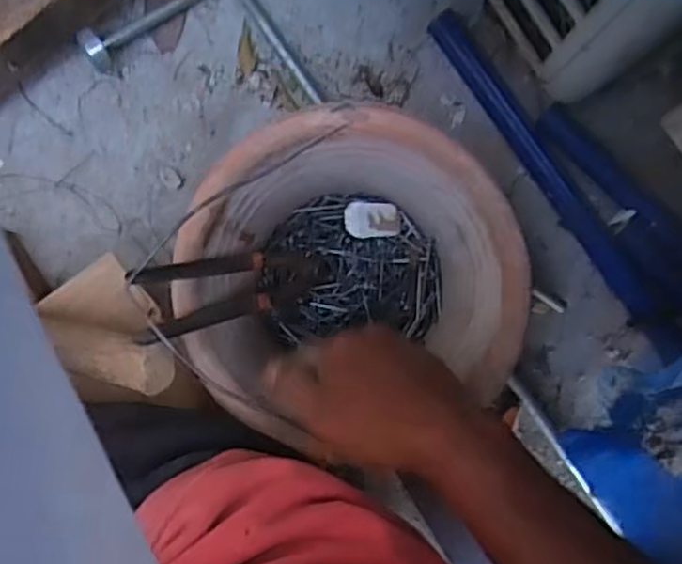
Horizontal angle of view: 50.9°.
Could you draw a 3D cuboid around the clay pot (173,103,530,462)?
[{"bbox_3d":[0.003,-0.006,0.573,0.240,0.143,0.222,0,87,0],"label":"clay pot"}]

